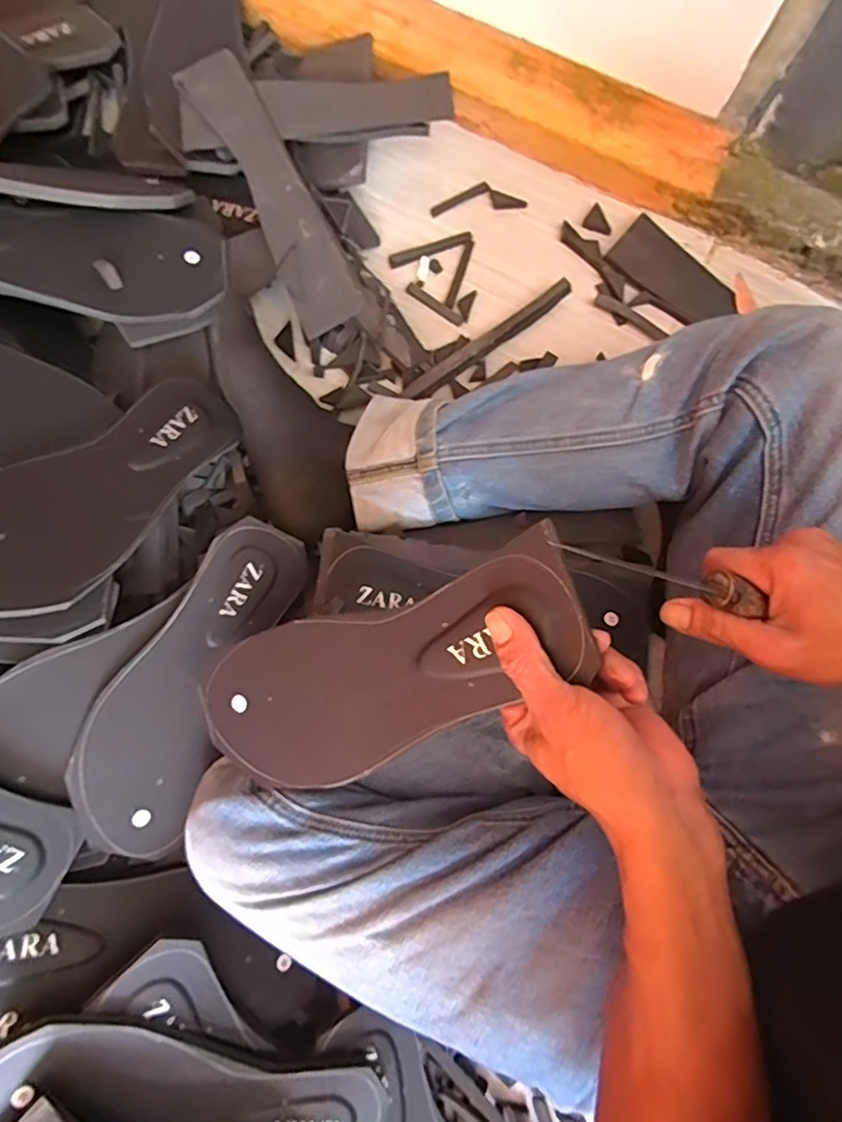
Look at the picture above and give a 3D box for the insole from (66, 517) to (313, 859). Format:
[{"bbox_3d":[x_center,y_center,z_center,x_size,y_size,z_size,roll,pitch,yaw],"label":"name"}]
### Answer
[{"bbox_3d":[-0.174,0.087,0.444,0.091,0.011,0.247,31,74,-23],"label":"insole"}]

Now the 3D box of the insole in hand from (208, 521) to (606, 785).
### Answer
[{"bbox_3d":[-0.026,0.066,0.342,0.249,0.011,0.092,-26,79,24],"label":"insole in hand"}]

